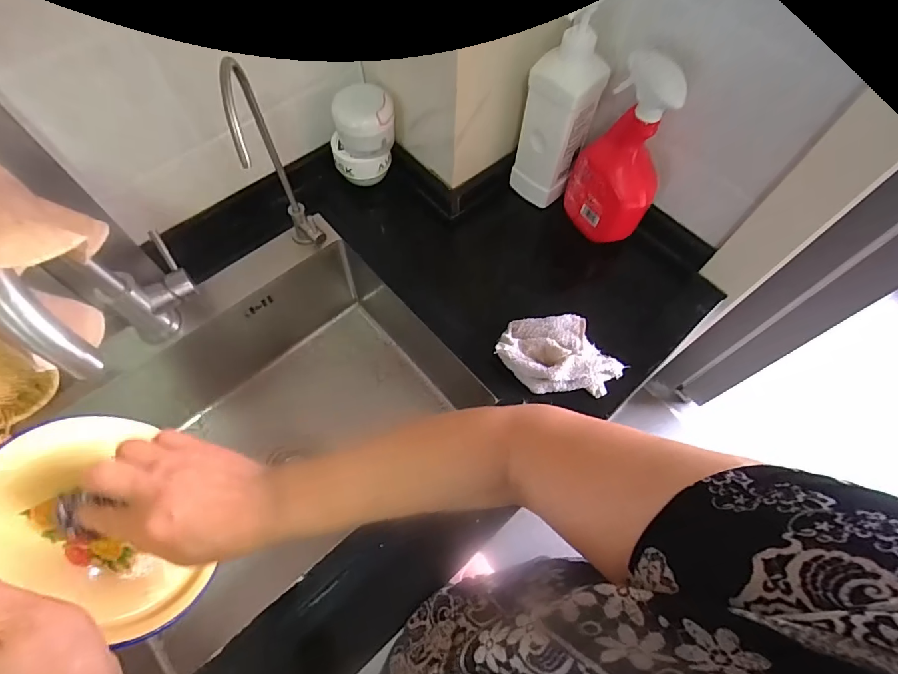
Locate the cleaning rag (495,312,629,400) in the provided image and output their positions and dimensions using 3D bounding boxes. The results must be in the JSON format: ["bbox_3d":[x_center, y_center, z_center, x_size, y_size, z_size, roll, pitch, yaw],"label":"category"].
[{"bbox_3d":[0.144,0.025,0.582,0.143,0.035,0.108,41,69,16],"label":"cleaning rag"}]

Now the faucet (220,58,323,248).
[{"bbox_3d":[-0.192,-0.178,0.526,0.044,0.288,0.126,-15,66,-10],"label":"faucet"}]

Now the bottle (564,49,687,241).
[{"bbox_3d":[0.230,-0.236,0.578,0.061,0.227,0.101,-20,67,-12],"label":"bottle"}]

